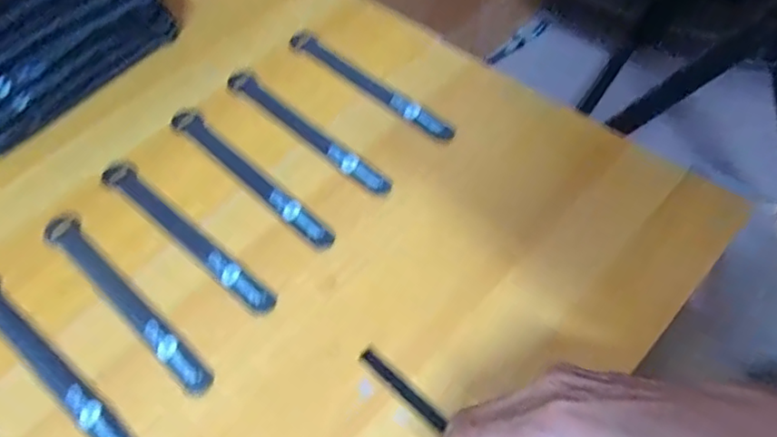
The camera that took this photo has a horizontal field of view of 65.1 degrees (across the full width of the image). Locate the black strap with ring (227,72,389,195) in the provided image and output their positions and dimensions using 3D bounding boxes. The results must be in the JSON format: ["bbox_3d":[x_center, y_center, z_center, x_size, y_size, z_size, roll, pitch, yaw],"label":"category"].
[{"bbox_3d":[-0.072,-0.076,0.506,0.019,0.007,0.194,-40,62,-21],"label":"black strap with ring"}]

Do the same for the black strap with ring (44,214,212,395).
[{"bbox_3d":[-0.187,0.054,0.429,0.195,0.006,0.024,35,65,25],"label":"black strap with ring"}]

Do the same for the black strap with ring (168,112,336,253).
[{"bbox_3d":[-0.111,-0.036,0.486,0.194,0.008,0.021,37,66,25],"label":"black strap with ring"}]

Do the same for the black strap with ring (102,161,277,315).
[{"bbox_3d":[-0.154,0.008,0.456,0.196,0.004,0.021,34,64,24],"label":"black strap with ring"}]

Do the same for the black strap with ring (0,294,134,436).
[{"bbox_3d":[-0.227,0.095,0.401,0.191,0.004,0.020,34,65,24],"label":"black strap with ring"}]

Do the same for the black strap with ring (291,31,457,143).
[{"bbox_3d":[-0.020,-0.120,0.533,0.191,0.009,0.016,37,66,25],"label":"black strap with ring"}]

